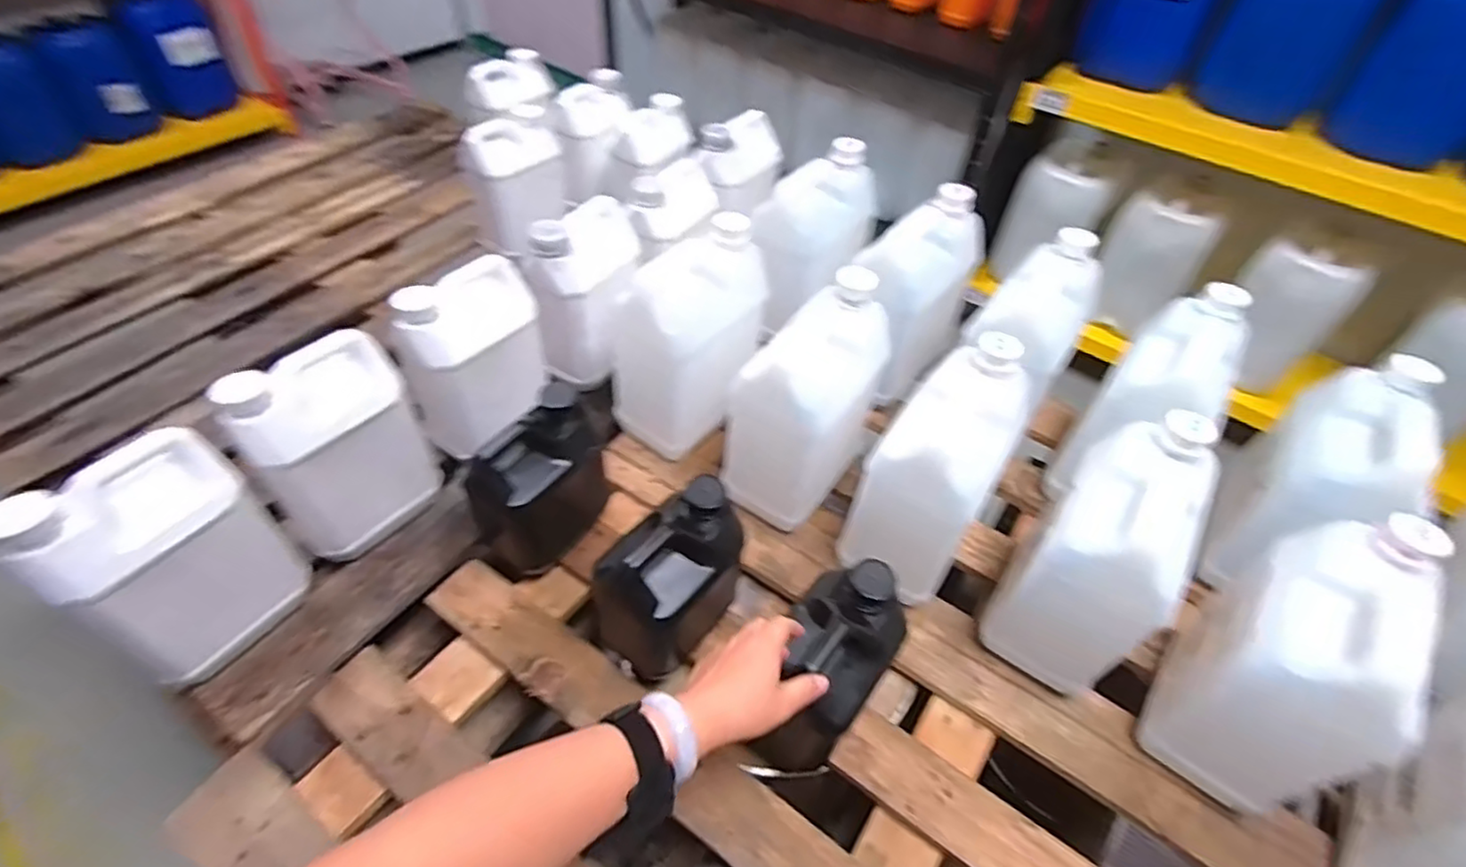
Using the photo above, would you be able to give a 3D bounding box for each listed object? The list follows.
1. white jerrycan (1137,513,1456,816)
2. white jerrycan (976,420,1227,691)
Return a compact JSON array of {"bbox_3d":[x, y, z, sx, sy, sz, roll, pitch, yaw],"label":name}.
[{"bbox_3d":[0.532,0.222,0.650,0.121,0.266,0.187,25,51,16],"label":"white jerrycan"},{"bbox_3d":[0.386,0.130,0.711,0.117,0.276,0.172,28,52,19],"label":"white jerrycan"}]

